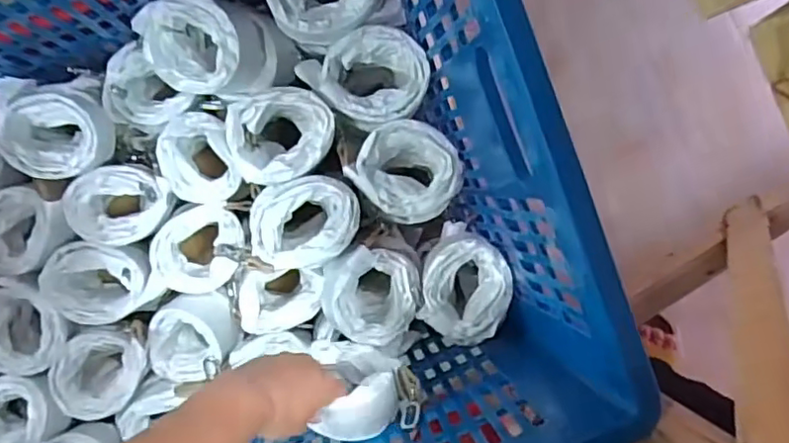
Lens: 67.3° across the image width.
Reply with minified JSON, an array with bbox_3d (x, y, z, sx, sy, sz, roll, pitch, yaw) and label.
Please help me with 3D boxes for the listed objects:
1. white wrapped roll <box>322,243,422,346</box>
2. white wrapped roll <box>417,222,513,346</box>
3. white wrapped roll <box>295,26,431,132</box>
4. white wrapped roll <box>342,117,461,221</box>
[{"bbox_3d":[-0.020,0.073,0.609,0.084,0.066,0.099,10,93,-7],"label":"white wrapped roll"},{"bbox_3d":[0.071,0.069,0.618,0.097,0.080,0.098,0,94,-6],"label":"white wrapped roll"},{"bbox_3d":[-0.028,-0.139,0.612,0.105,0.113,0.091,-33,97,-3],"label":"white wrapped roll"},{"bbox_3d":[0.011,-0.050,0.600,0.091,0.084,0.101,-44,97,-2],"label":"white wrapped roll"}]

